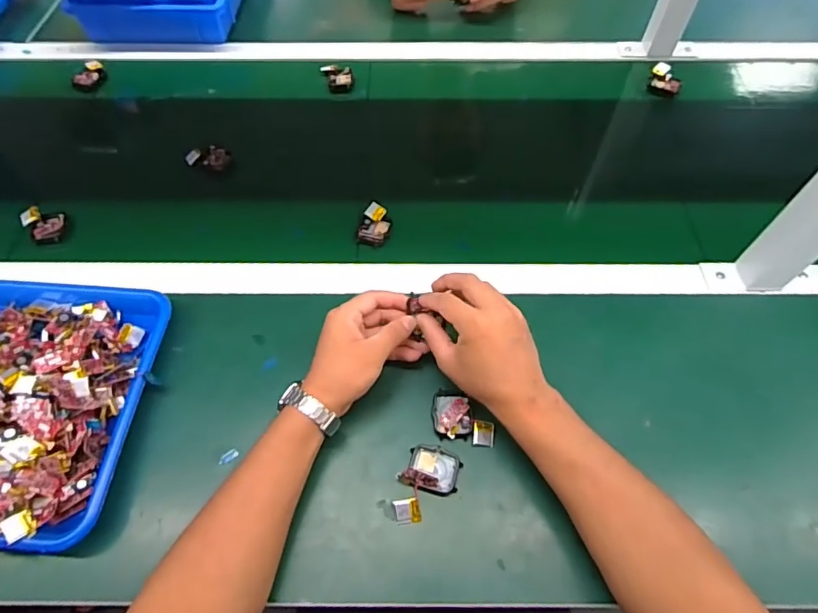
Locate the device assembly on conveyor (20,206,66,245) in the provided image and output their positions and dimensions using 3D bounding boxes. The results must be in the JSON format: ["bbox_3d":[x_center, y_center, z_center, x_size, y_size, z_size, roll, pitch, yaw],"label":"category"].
[{"bbox_3d":[-0.440,-0.102,0.607,0.041,0.017,0.057,-39,66,-20],"label":"device assembly on conveyor"}]

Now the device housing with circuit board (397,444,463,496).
[{"bbox_3d":[0.021,0.146,0.456,0.050,0.020,0.039,14,60,9],"label":"device housing with circuit board"}]

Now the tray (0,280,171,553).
[{"bbox_3d":[-0.419,0.078,0.472,0.329,0.053,0.255,5,59,4],"label":"tray"}]

